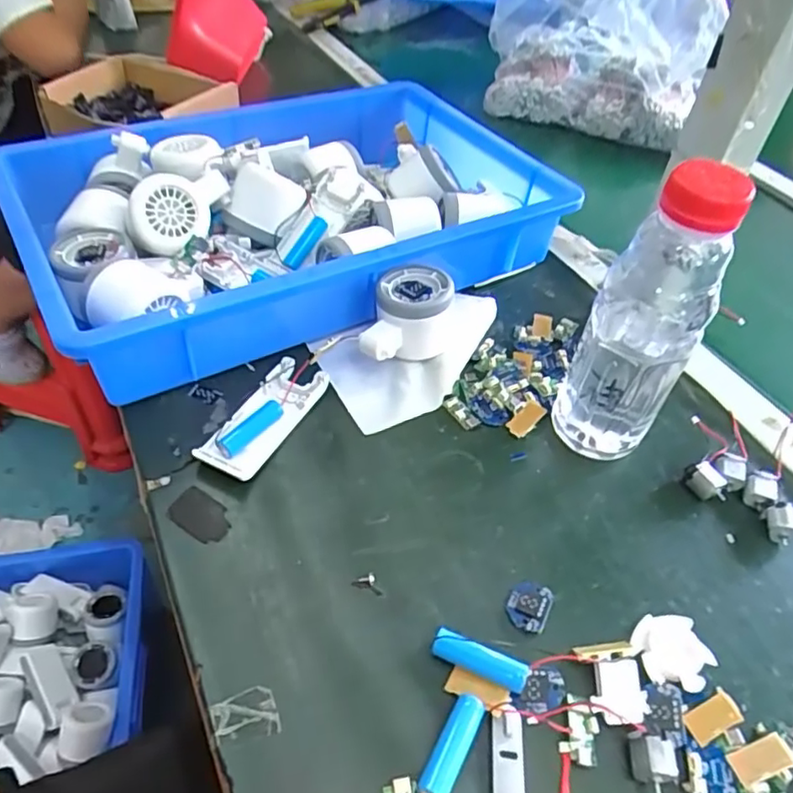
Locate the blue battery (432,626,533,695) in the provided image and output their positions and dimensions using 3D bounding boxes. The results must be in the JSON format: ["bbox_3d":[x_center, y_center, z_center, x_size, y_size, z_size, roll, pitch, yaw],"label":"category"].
[{"bbox_3d":[0.044,0.137,0.317,0.050,0.016,0.014,21,48,14],"label":"blue battery"}]

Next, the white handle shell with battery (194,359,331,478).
[{"bbox_3d":[-0.090,0.014,0.419,0.037,0.019,0.101,23,49,16],"label":"white handle shell with battery"}]

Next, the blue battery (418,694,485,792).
[{"bbox_3d":[0.027,0.166,0.288,0.014,0.012,0.050,24,49,17],"label":"blue battery"}]

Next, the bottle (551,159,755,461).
[{"bbox_3d":[0.149,-0.041,0.372,0.060,0.199,0.057,23,49,16],"label":"bottle"}]

